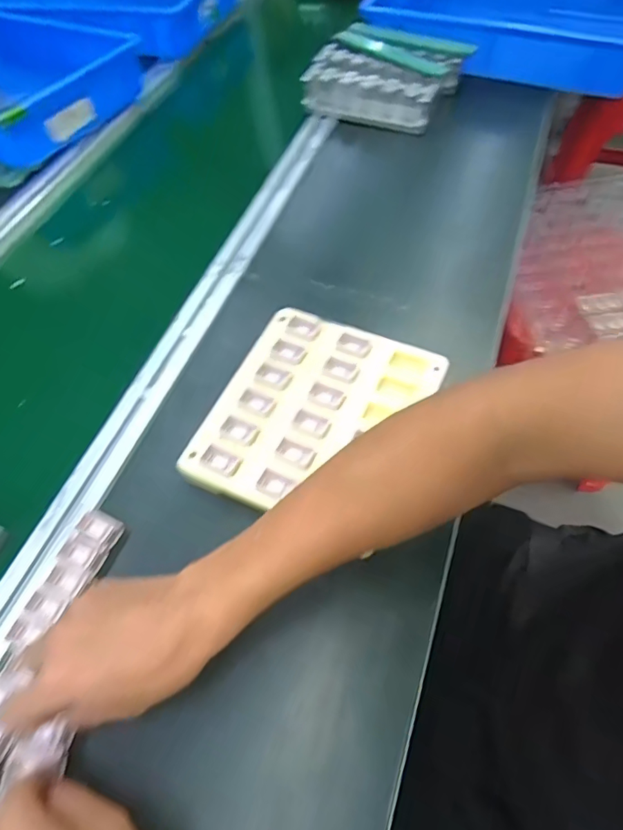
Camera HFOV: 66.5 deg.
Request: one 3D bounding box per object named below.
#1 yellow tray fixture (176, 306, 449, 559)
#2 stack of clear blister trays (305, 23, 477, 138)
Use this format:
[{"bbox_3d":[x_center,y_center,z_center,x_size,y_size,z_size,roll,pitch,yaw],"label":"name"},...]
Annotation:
[{"bbox_3d":[0.004,0.001,0.436,0.176,0.030,0.199,21,64,15],"label":"yellow tray fixture"},{"bbox_3d":[0.108,-0.509,0.719,0.203,0.052,0.167,25,66,17],"label":"stack of clear blister trays"}]

